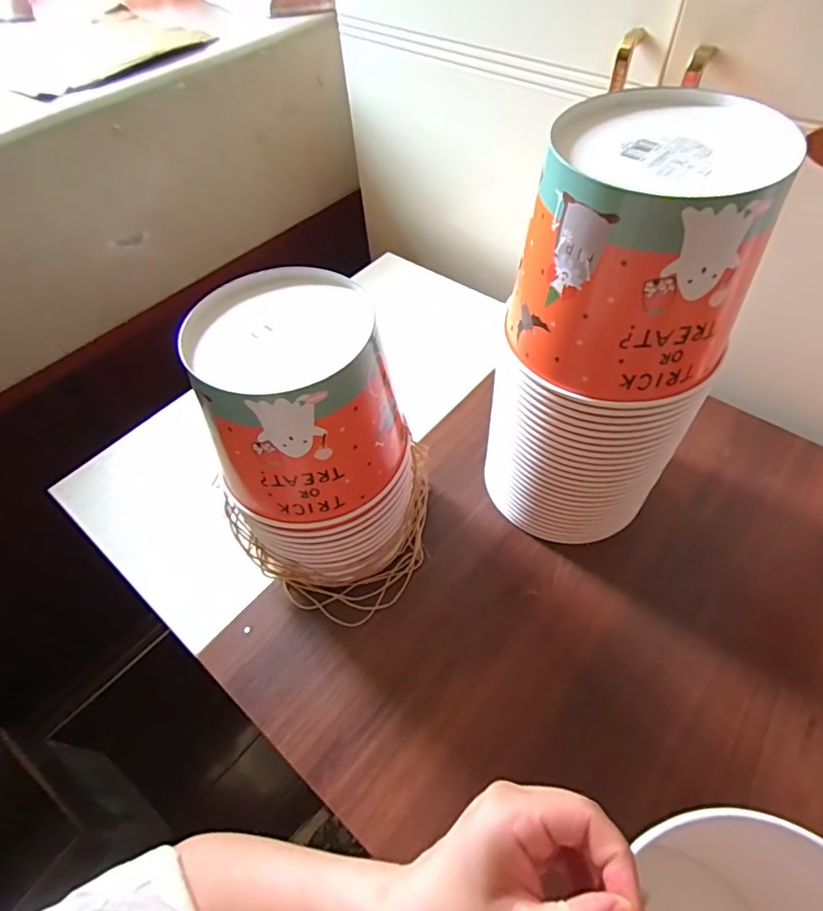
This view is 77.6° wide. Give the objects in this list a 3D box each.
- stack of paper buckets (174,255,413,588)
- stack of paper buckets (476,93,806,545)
[{"bbox_3d":[-0.078,-0.004,0.428,0.144,0.235,0.155,13,56,13],"label":"stack of paper buckets"},{"bbox_3d":[0.147,-0.065,0.404,0.149,0.324,0.143,31,62,23],"label":"stack of paper buckets"}]

